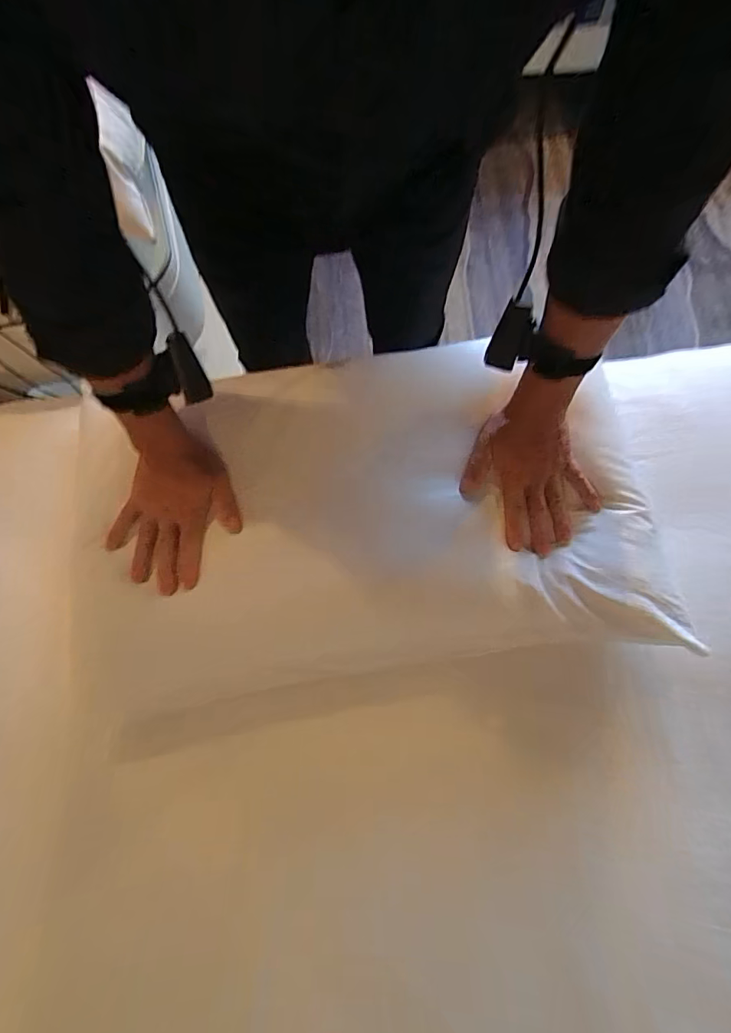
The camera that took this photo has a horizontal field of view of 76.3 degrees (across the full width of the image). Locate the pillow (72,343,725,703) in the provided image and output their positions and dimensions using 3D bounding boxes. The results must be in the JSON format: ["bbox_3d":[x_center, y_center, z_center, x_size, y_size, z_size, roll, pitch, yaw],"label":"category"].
[{"bbox_3d":[-0.023,0.006,0.594,0.688,0.149,0.382,-9,77,-1],"label":"pillow"}]

